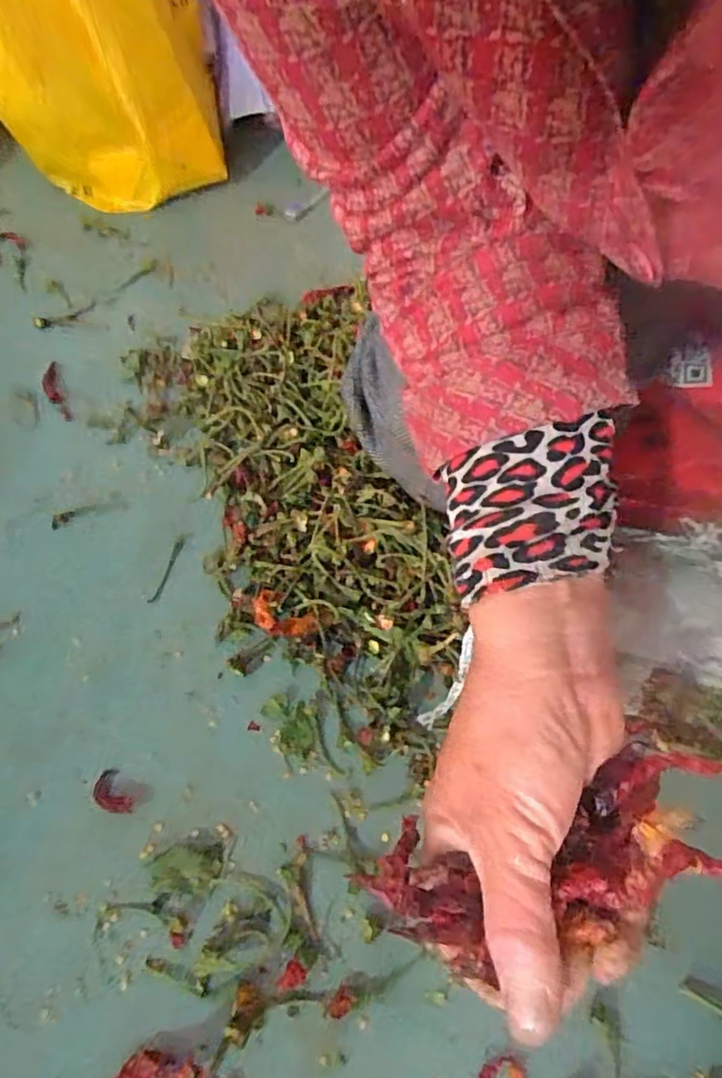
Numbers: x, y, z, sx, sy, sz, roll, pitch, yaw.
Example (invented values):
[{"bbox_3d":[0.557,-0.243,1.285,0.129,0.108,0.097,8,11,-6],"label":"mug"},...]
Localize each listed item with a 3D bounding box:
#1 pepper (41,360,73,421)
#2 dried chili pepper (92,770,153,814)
[{"bbox_3d":[-0.227,-0.109,0.461,0.014,0.012,0.057,-21,71,-14],"label":"pepper"},{"bbox_3d":[-0.121,0.127,0.311,0.028,0.004,0.018,19,58,12],"label":"dried chili pepper"}]

